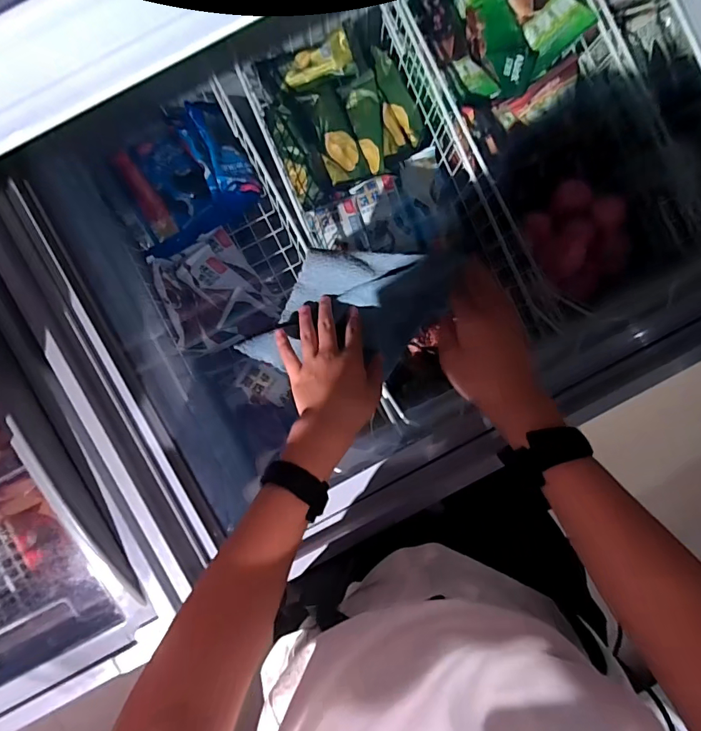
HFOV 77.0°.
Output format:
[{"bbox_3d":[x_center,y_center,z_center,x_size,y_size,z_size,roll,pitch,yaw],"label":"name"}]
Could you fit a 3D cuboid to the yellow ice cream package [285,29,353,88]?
[{"bbox_3d":[-0.056,-0.498,0.728,0.119,0.038,0.033,-16,93,20],"label":"yellow ice cream package"}]

